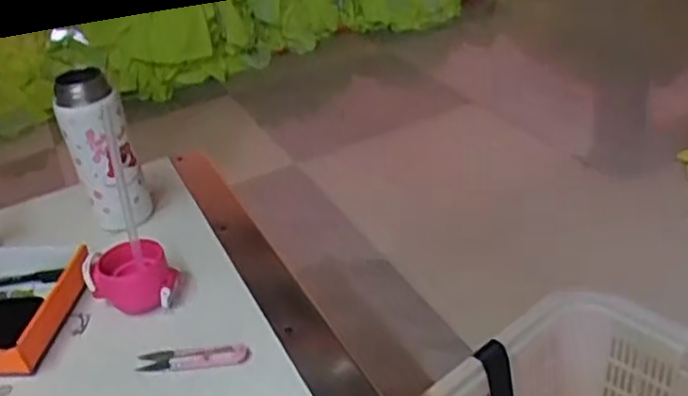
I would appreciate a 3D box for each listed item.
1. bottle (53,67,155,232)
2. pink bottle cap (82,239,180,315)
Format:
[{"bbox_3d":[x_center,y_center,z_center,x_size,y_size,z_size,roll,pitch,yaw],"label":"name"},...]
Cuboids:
[{"bbox_3d":[-0.270,-0.051,0.798,0.070,0.178,0.054,-21,35,-19],"label":"bottle"},{"bbox_3d":[-0.212,0.079,0.705,0.086,0.053,0.054,-4,33,5],"label":"pink bottle cap"}]

